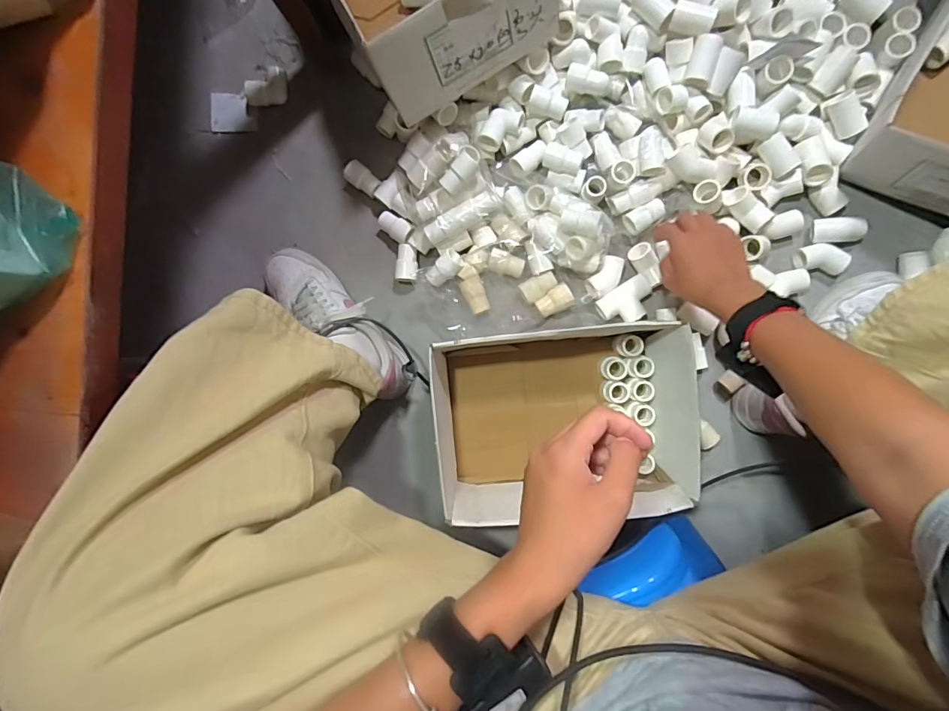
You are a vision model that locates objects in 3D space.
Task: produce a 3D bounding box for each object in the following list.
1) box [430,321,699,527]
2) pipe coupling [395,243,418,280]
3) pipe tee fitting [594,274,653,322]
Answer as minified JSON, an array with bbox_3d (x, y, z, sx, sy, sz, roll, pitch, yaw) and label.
[{"bbox_3d":[0.109,0.081,0.600,0.300,0.122,0.215,-3,92,4],"label":"box"},{"bbox_3d":[-0.095,-0.131,0.655,0.028,0.026,0.051,0,92,4],"label":"pipe coupling"},{"bbox_3d":[0.208,-0.071,0.637,0.075,0.024,0.053,-30,90,5],"label":"pipe tee fitting"}]

